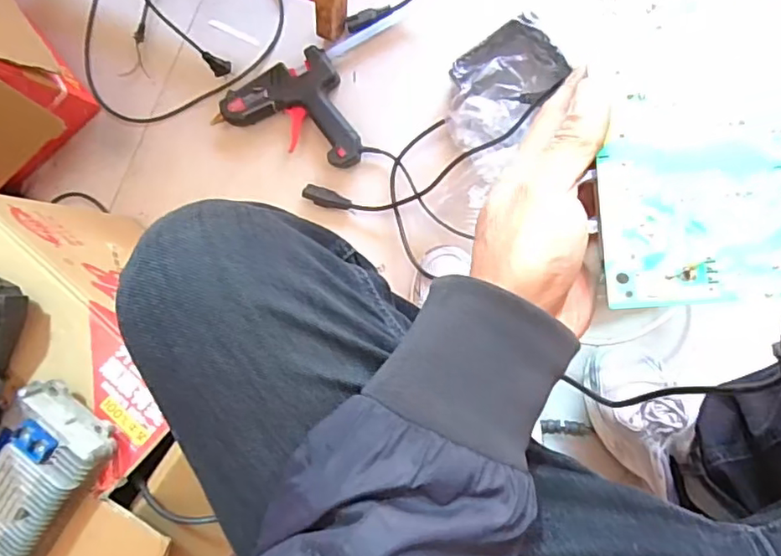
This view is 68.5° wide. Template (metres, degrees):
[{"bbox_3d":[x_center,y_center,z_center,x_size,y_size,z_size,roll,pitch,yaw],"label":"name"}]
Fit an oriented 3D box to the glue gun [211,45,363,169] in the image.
[{"bbox_3d":[-0.136,-0.205,0.773,0.171,0.030,0.160,-23,88,9],"label":"glue gun"}]

